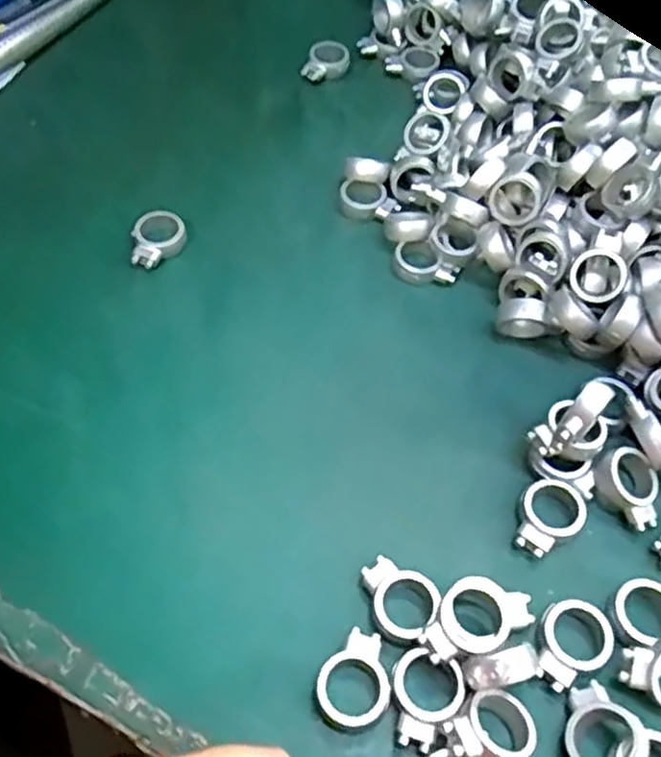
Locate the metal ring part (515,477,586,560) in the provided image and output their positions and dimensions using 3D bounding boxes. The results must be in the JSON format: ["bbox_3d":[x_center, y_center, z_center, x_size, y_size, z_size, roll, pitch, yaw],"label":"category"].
[{"bbox_3d":[0.090,0.058,0.304,0.025,0.010,0.034,33,62,17],"label":"metal ring part"}]

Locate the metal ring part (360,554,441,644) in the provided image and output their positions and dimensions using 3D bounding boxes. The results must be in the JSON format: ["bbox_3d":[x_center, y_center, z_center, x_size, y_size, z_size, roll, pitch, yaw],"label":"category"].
[{"bbox_3d":[0.026,0.083,0.280,0.025,0.013,0.033,-35,65,-22],"label":"metal ring part"}]

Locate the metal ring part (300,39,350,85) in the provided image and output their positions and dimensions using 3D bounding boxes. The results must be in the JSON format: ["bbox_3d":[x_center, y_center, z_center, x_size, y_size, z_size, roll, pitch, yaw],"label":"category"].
[{"bbox_3d":[-0.003,-0.195,0.454,0.022,0.018,0.029,29,60,15],"label":"metal ring part"}]

